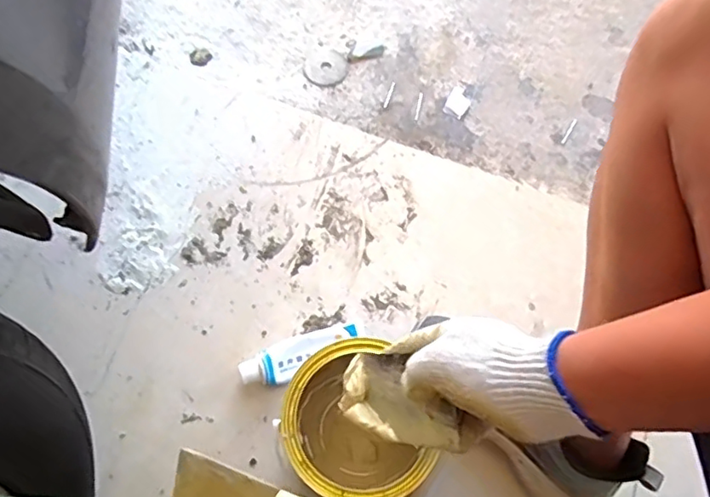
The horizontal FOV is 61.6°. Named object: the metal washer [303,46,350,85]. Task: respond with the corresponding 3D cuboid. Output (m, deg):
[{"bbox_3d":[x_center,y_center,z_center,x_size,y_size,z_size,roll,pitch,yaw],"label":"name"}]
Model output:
[{"bbox_3d":[-0.044,-0.277,0.900,0.067,0.004,0.067,0,69,-1],"label":"metal washer"}]

